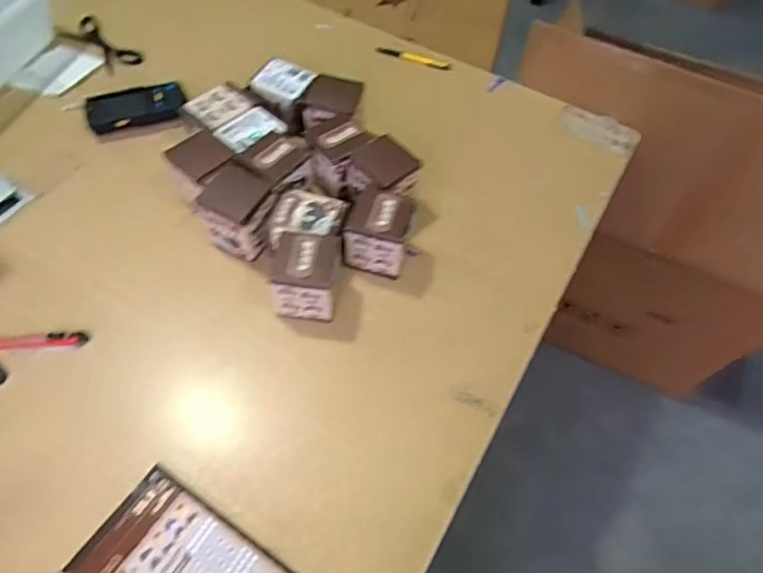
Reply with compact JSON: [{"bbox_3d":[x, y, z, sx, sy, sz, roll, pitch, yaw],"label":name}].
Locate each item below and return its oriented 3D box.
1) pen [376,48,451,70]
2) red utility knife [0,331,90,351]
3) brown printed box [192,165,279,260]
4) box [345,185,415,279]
[{"bbox_3d":[0.057,-0.412,0.969,0.137,0.009,0.016,18,58,9],"label":"pen"},{"bbox_3d":[-0.417,0.067,0.645,0.121,0.007,0.021,-4,57,-5],"label":"red utility knife"},{"bbox_3d":[-0.184,-0.093,0.703,0.083,0.092,0.078,21,59,11],"label":"brown printed box"},{"bbox_3d":[-0.003,-0.070,0.698,0.079,0.087,0.079,13,58,7],"label":"box"}]

